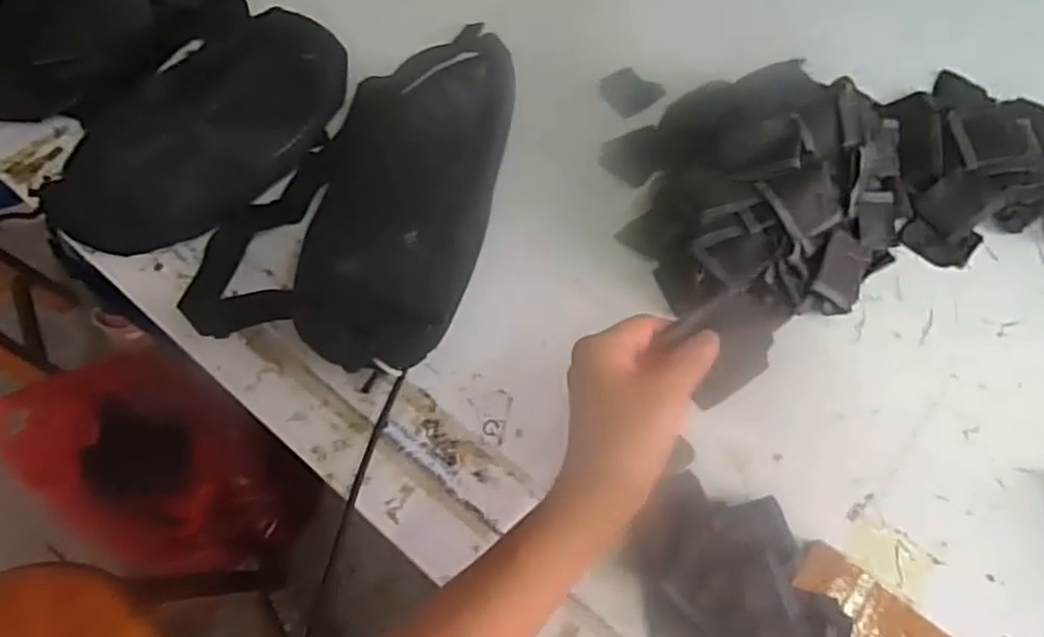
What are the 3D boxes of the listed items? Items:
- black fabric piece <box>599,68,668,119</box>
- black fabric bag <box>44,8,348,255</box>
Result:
[{"bbox_3d":[0.102,-0.215,0.642,0.051,0.009,0.051,-31,67,-13],"label":"black fabric piece"},{"bbox_3d":[-0.258,-0.163,0.584,0.123,0.094,0.285,37,69,17],"label":"black fabric bag"}]

